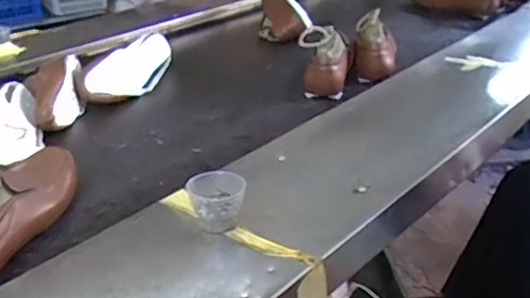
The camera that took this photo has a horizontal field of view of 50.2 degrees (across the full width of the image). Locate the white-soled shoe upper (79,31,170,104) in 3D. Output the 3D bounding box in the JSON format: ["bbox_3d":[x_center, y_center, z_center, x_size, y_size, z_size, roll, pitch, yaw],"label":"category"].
[{"bbox_3d":[-0.273,-0.162,1.168,0.060,0.087,0.253,10,30,22],"label":"white-soled shoe upper"}]

